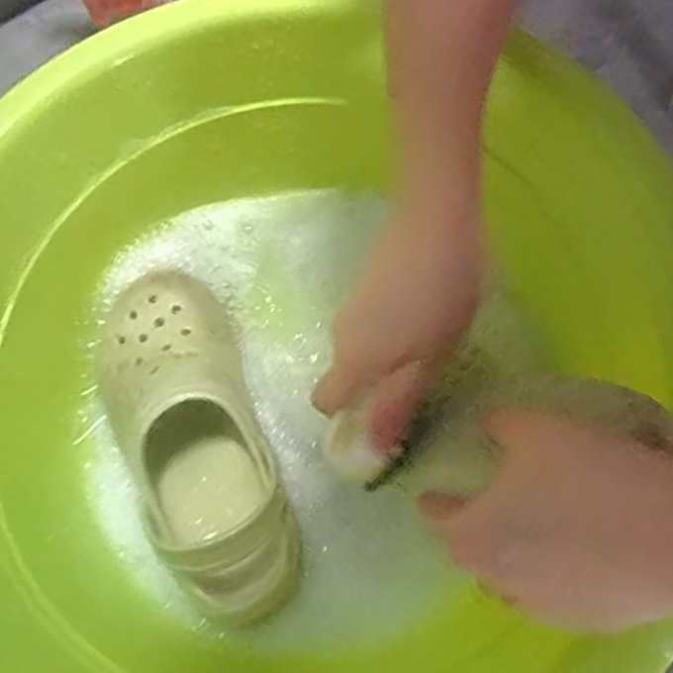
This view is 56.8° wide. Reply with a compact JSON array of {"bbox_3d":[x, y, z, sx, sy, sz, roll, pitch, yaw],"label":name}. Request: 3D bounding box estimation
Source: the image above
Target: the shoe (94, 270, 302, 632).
[{"bbox_3d":[-0.106,0.069,0.427,0.102,0.077,0.250,-21,70,-1],"label":"shoe"}]

